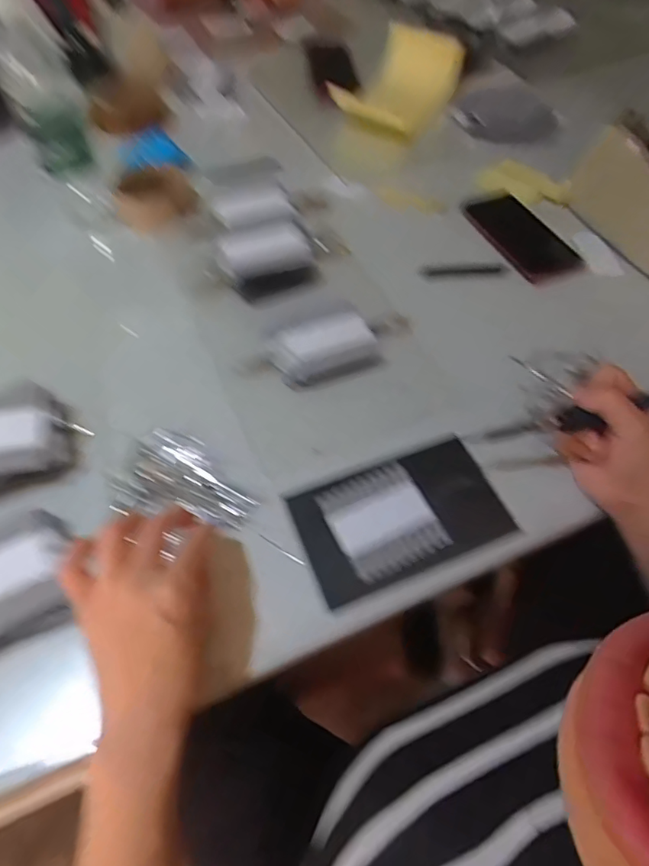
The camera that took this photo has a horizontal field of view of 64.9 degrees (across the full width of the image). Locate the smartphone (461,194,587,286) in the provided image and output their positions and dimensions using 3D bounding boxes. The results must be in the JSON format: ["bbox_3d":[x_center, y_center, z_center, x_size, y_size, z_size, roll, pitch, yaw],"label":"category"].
[{"bbox_3d":[0.244,-0.247,0.638,0.083,0.016,0.168,-17,58,-14],"label":"smartphone"}]

